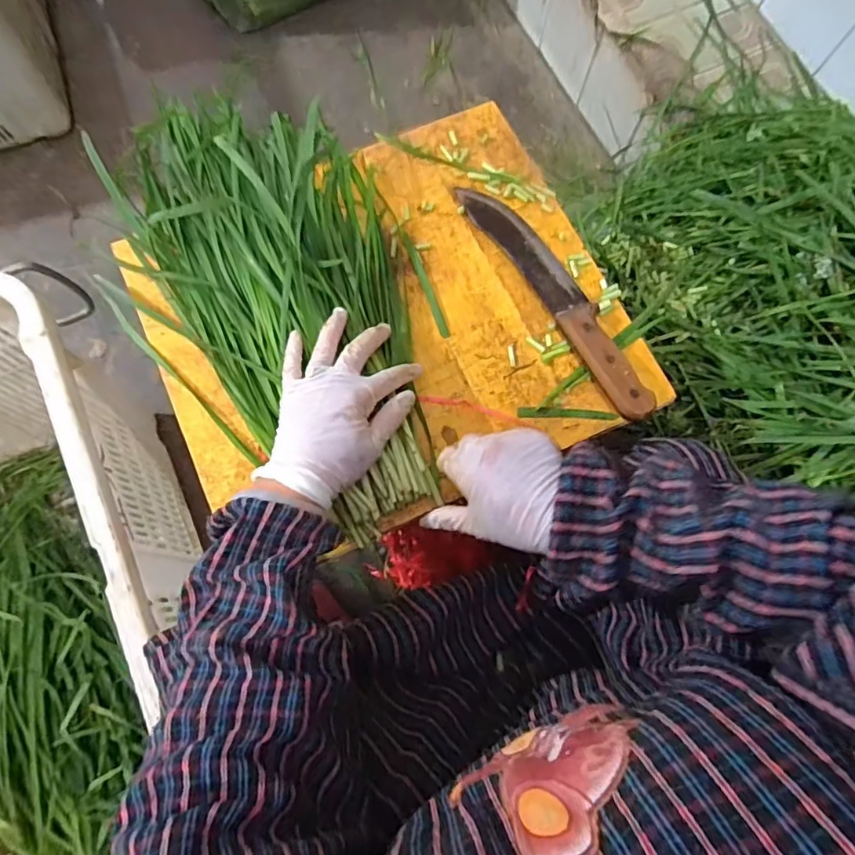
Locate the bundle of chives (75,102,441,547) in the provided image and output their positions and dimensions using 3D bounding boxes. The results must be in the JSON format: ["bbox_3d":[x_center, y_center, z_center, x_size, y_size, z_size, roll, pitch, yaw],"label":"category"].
[{"bbox_3d":[-0.129,-0.127,0.485,0.244,0.058,0.457,-31,78,-9],"label":"bundle of chives"}]

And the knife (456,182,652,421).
[{"bbox_3d":[0.121,-0.127,0.498,0.047,0.027,0.271,-30,78,-9],"label":"knife"}]

